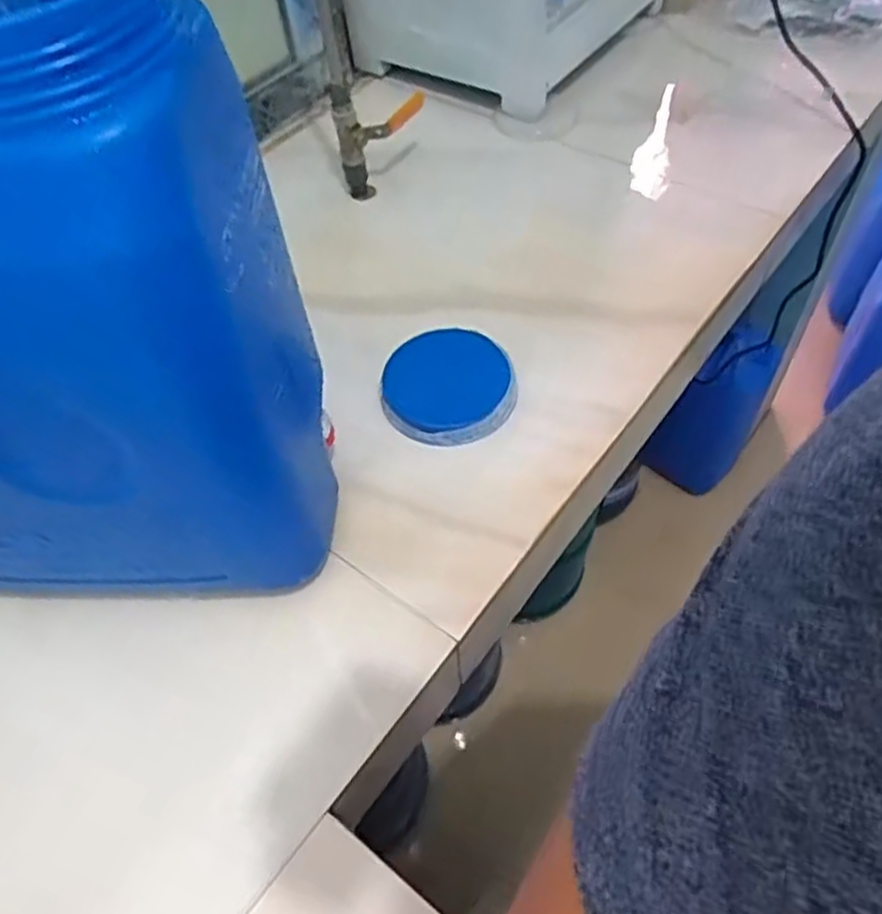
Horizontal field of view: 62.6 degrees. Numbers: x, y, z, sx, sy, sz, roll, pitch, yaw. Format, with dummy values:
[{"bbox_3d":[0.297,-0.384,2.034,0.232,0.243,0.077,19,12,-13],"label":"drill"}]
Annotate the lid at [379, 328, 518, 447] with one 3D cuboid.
[{"bbox_3d":[0.007,-0.067,0.666,0.118,0.016,0.119,5,54,8],"label":"lid"}]

